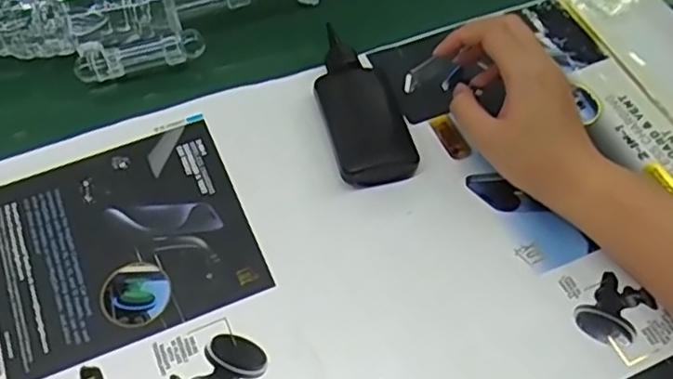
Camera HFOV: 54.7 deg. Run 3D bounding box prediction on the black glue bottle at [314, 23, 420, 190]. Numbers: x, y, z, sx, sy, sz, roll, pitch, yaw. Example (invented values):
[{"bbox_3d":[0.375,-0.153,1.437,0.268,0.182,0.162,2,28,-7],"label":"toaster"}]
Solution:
[{"bbox_3d":[0.016,-0.061,0.479,0.057,0.021,0.140,-11,58,-10],"label":"black glue bottle"}]

